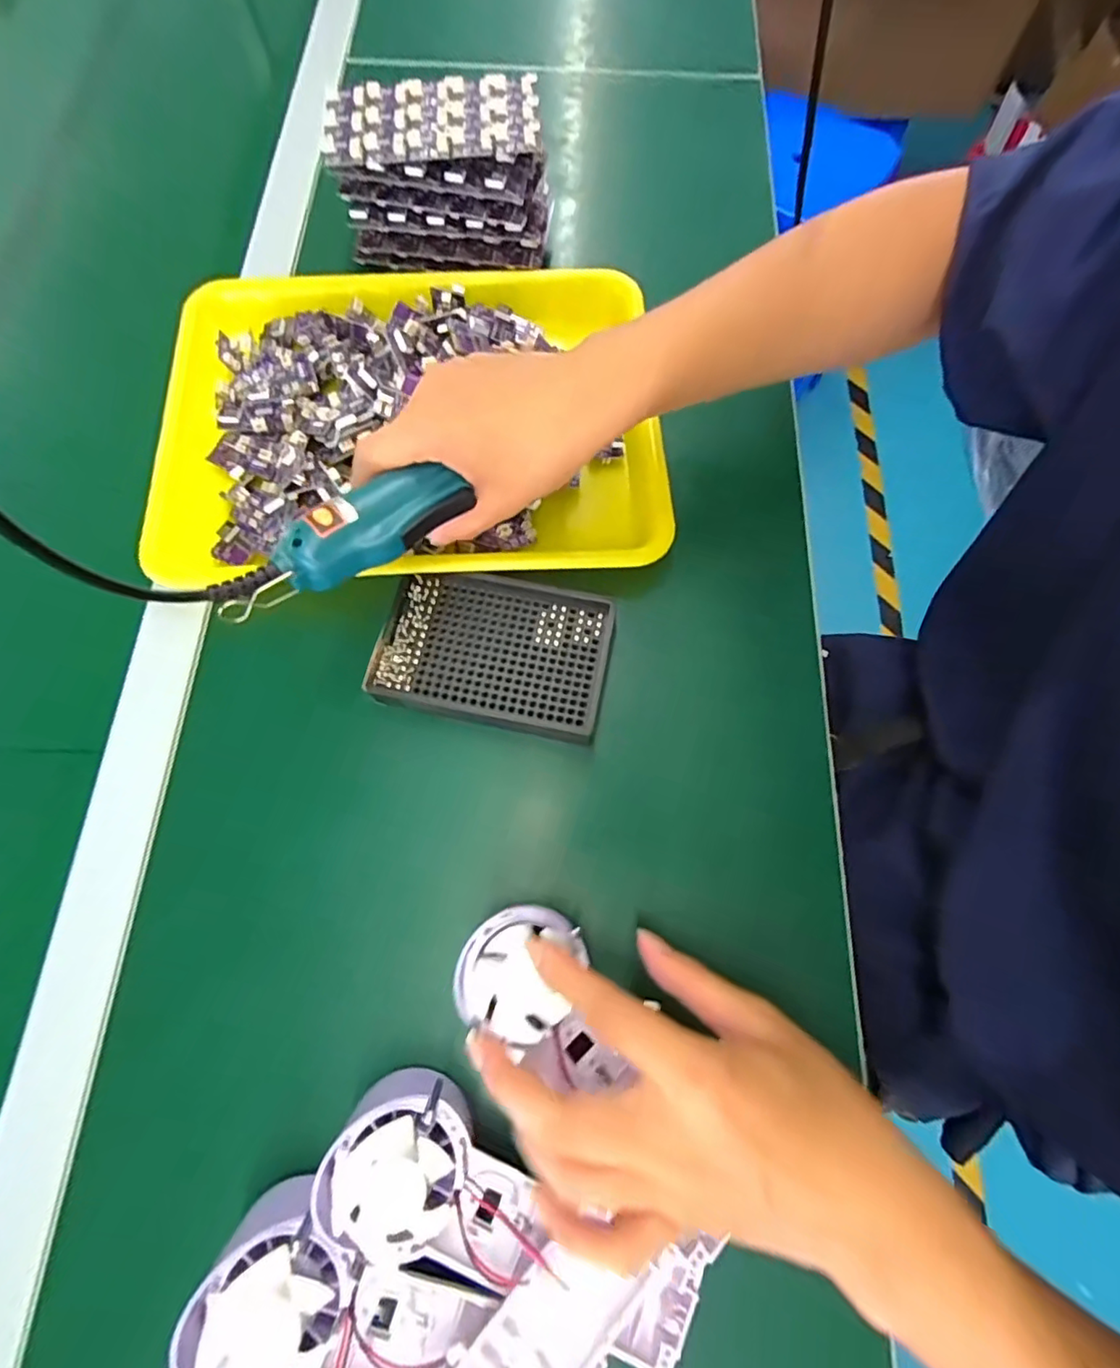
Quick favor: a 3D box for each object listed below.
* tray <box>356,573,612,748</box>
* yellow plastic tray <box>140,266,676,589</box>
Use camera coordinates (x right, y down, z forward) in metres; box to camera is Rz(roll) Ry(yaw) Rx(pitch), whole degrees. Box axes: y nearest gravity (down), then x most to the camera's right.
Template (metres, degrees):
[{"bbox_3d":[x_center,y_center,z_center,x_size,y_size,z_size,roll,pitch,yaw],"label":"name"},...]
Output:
[{"bbox_3d":[-0.041,-0.021,0.355,0.138,0.013,0.092,11,72,3],"label":"tray"},{"bbox_3d":[-0.104,-0.188,0.393,0.337,0.048,0.251,-3,72,-2],"label":"yellow plastic tray"}]

